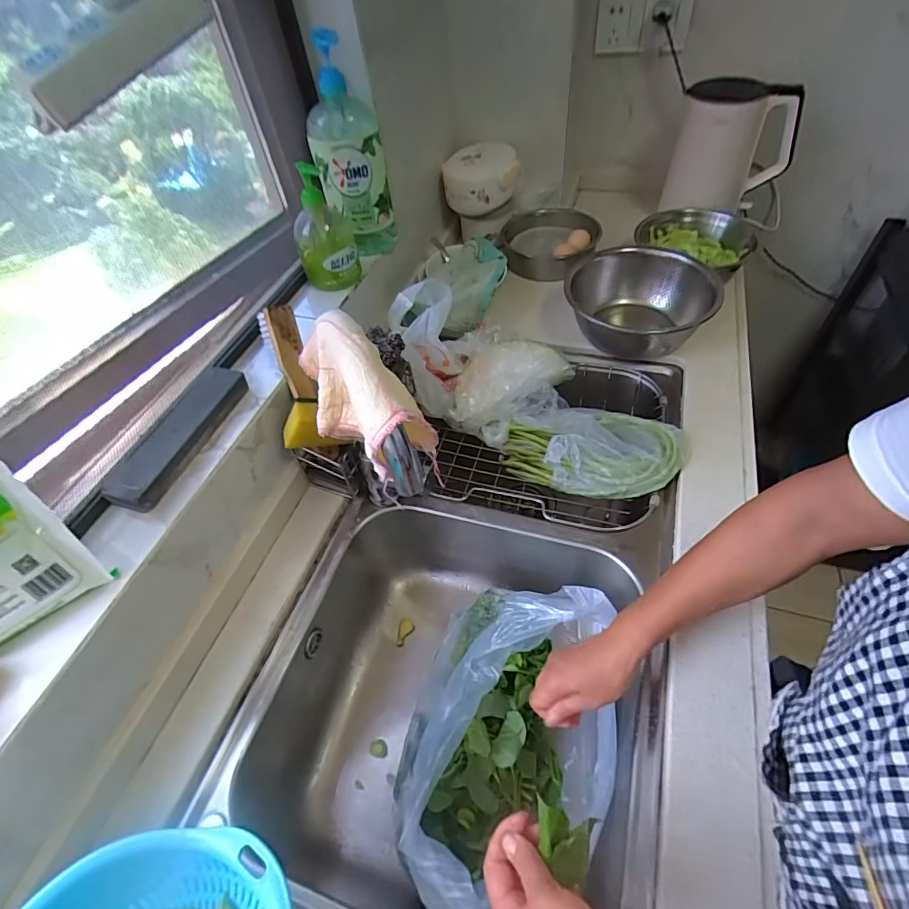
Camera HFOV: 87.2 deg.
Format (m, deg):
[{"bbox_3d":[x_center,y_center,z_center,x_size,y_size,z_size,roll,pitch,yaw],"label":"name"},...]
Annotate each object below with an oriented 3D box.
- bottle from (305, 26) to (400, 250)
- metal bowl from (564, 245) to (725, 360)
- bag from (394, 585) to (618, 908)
[{"bbox_3d":[-0.164,-0.467,0.750,0.107,0.284,0.090,-17,52,-7],"label":"bottle"},{"bbox_3d":[0.316,-0.251,0.831,0.228,0.107,0.261,15,55,18],"label":"metal bowl"},{"bbox_3d":[0.067,0.323,0.570,0.223,0.157,0.334,15,53,15],"label":"bag"}]

